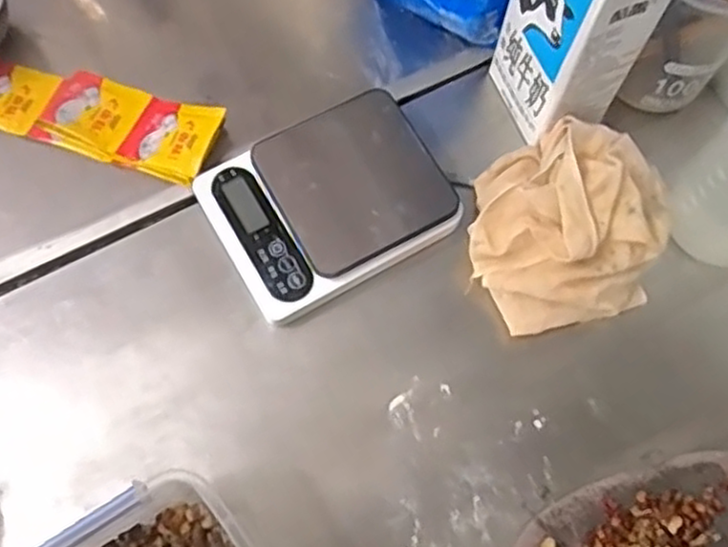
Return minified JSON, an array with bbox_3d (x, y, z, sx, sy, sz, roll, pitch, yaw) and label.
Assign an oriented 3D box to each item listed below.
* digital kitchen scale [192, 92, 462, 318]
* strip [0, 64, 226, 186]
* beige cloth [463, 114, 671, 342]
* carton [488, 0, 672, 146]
[{"bbox_3d":[-0.028,-0.054,0.555,0.169,0.044,0.130,-28,71,-13],"label":"digital kitchen scale"},{"bbox_3d":[-0.227,-0.132,0.586,0.216,0.022,0.069,17,68,4],"label":"strip"},{"bbox_3d":[0.150,-0.032,0.530,0.146,0.092,0.149,26,69,8],"label":"beige cloth"},{"bbox_3d":[0.153,-0.189,0.521,0.064,0.192,0.104,-19,70,-10],"label":"carton"}]

